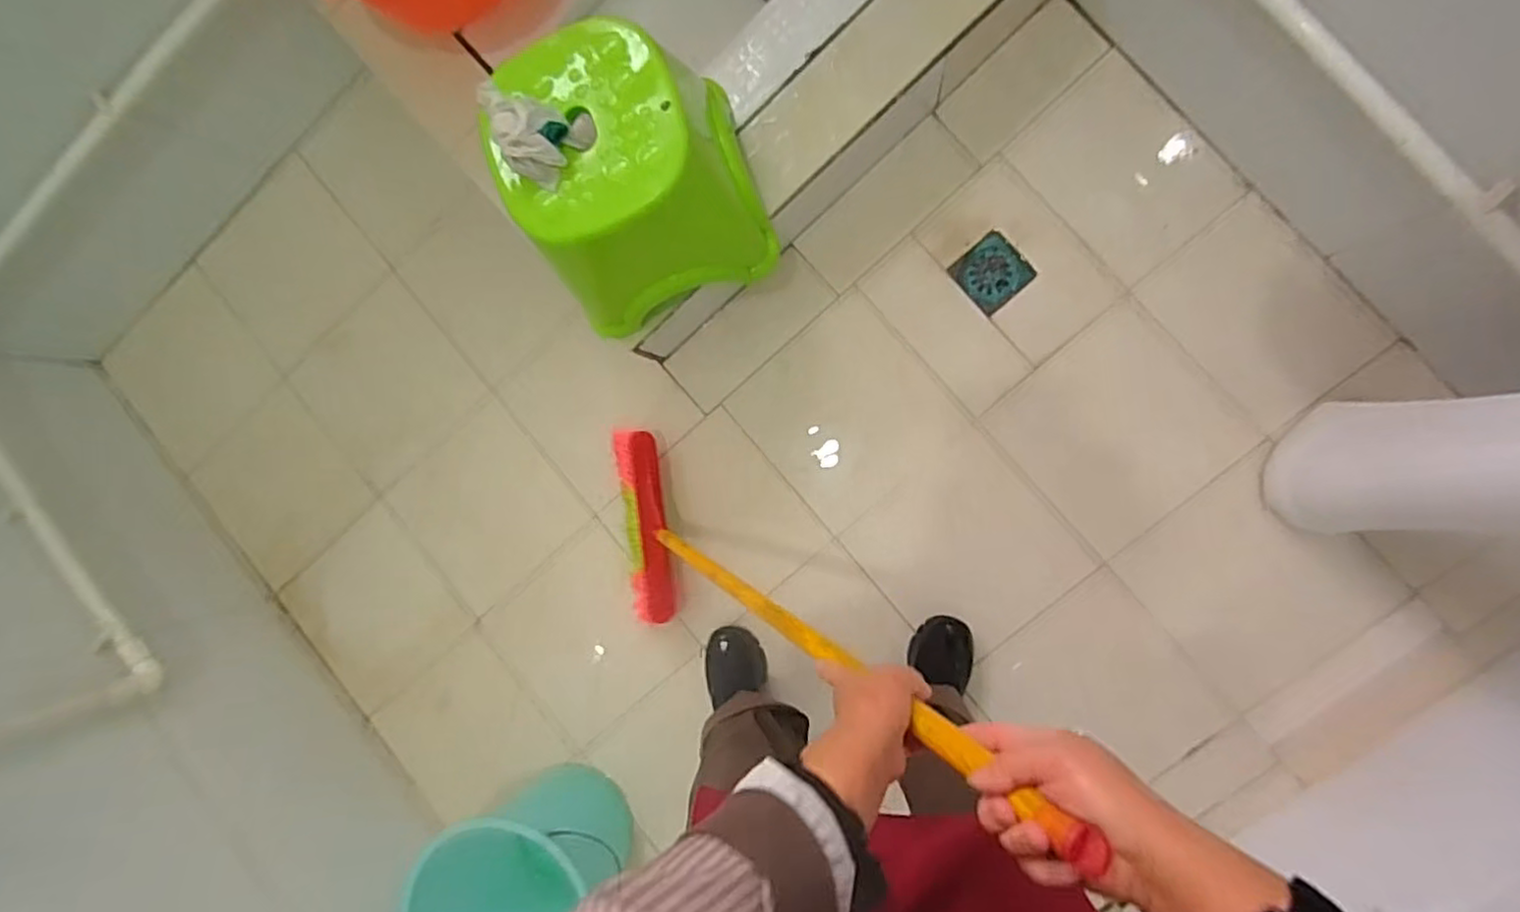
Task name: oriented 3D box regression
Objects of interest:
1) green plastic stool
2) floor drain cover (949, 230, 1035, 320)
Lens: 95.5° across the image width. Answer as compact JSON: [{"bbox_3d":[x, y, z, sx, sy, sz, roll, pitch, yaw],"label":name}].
[{"bbox_3d":[-0.158,-0.349,0.862,0.287,0.287,0.248,-21,83,5],"label":"green plastic stool"},{"bbox_3d":[0.376,-0.297,1.117,0.099,0.012,0.103,-41,85,7],"label":"floor drain cover"}]

